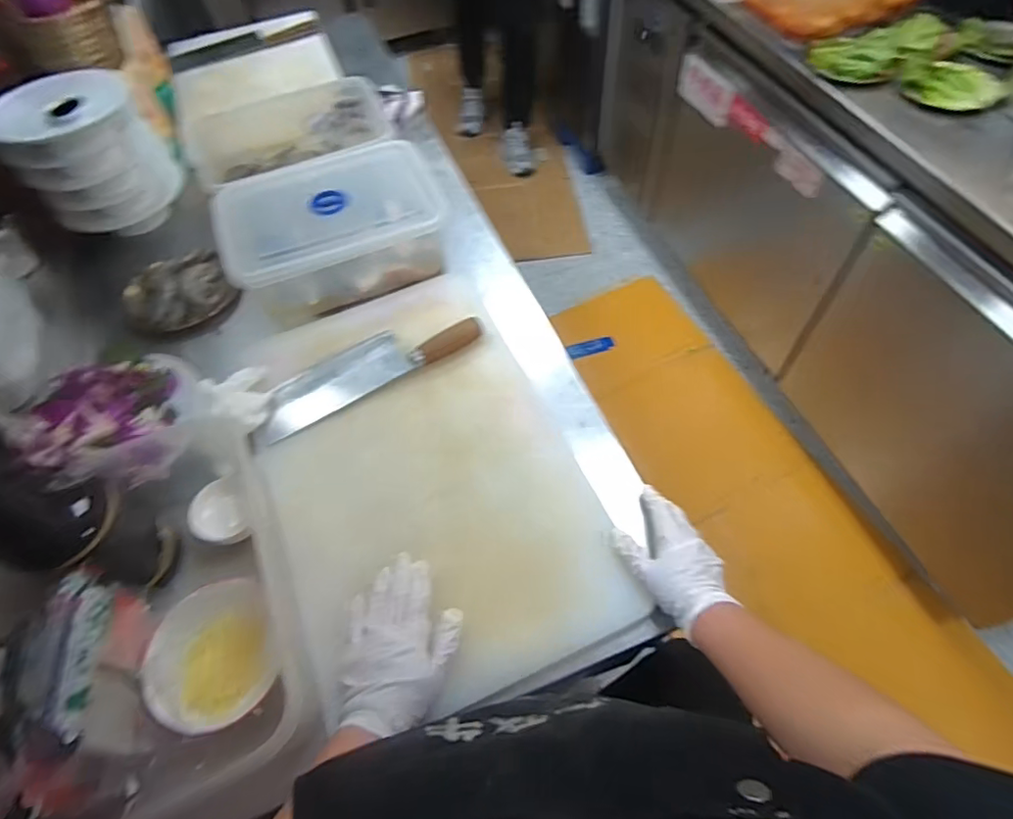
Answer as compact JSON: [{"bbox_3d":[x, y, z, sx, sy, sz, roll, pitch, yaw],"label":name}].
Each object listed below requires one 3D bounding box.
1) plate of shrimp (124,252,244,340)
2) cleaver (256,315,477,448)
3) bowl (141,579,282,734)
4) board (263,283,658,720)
[{"bbox_3d":[-0.492,-0.164,0.846,0.135,0.056,0.143,-1,58,2],"label":"plate of shrimp"},{"bbox_3d":[-0.189,-0.058,0.741,0.312,0.021,0.083,-29,61,-14],"label":"cleaver"},{"bbox_3d":[-0.282,0.239,0.552,0.114,0.055,0.132,-20,59,-10],"label":"bowl"},{"bbox_3d":[-0.103,0.060,0.674,0.334,0.024,0.522,-25,60,-12],"label":"board"}]

